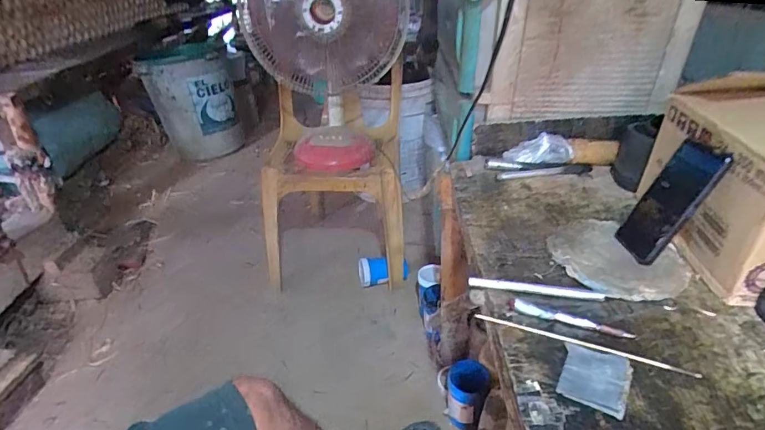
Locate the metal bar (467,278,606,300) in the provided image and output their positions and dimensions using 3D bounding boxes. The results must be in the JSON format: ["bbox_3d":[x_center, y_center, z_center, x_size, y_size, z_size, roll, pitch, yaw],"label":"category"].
[{"bbox_3d":[0.195,0.092,0.555,0.165,0.012,0.015,5,32,9],"label":"metal bar"}]

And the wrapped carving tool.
[{"bbox_3d":[0.219,0.120,0.509,0.134,0.013,0.018,10,33,16],"label":"wrapped carving tool"}]

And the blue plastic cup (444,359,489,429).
[{"bbox_3d":[0.185,0.396,0.965,0.082,0.135,0.090,-1,32,0],"label":"blue plastic cup"}]

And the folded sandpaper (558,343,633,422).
[{"bbox_3d":[0.217,0.164,0.442,0.061,0.009,0.074,18,36,28],"label":"folded sandpaper"}]

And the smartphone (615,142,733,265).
[{"bbox_3d":[0.376,-0.017,0.574,0.011,0.157,0.077,20,27,-18],"label":"smartphone"}]

